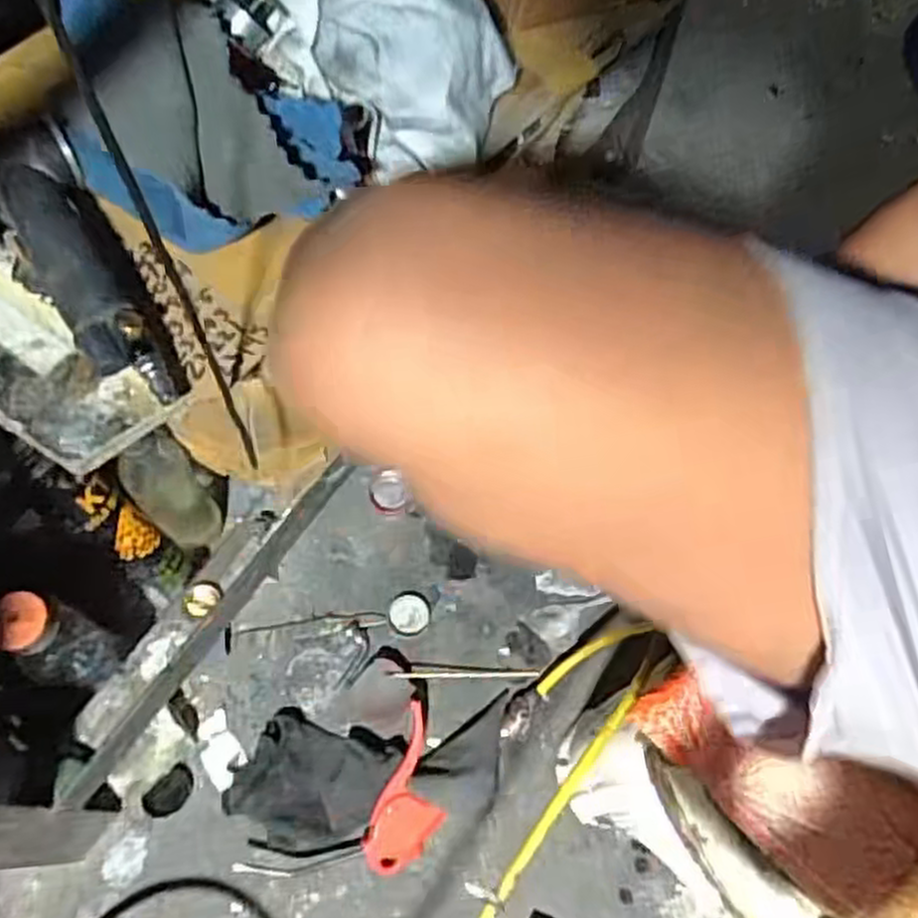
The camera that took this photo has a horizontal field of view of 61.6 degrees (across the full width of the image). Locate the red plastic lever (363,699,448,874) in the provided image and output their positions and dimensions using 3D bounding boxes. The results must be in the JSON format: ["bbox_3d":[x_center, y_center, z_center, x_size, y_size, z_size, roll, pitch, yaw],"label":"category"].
[{"bbox_3d":[-0.038,0.281,0.652,0.051,0.037,0.131,19,64,7],"label":"red plastic lever"}]

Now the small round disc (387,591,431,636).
[{"bbox_3d":[-0.047,0.146,0.729,0.038,0.004,0.041,1,64,-2],"label":"small round disc"}]

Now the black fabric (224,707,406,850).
[{"bbox_3d":[-0.124,0.274,0.651,0.130,0.027,0.106,15,64,5],"label":"black fabric"}]

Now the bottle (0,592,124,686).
[{"bbox_3d":[-0.289,0.133,0.558,0.045,0.118,0.049,22,65,8],"label":"bottle"}]

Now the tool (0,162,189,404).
[{"bbox_3d":[-0.203,-0.094,0.429,0.047,0.034,0.147,-33,85,-17],"label":"tool"}]

